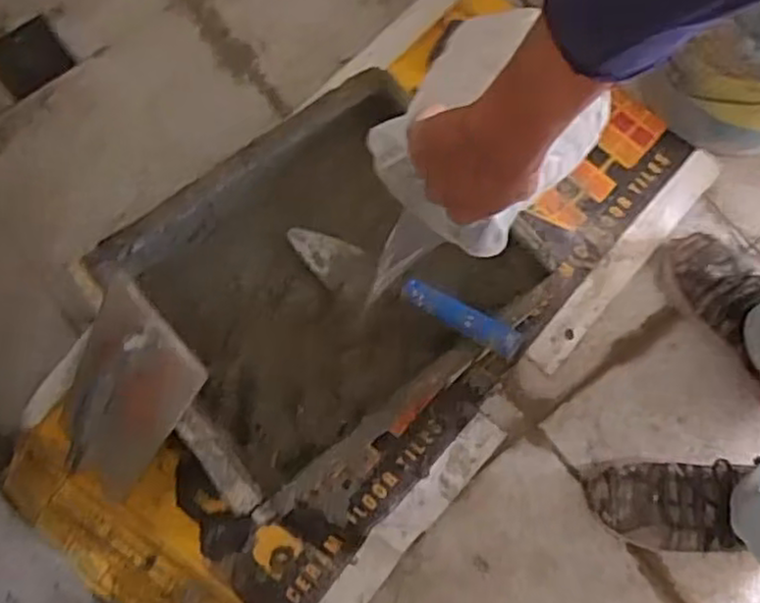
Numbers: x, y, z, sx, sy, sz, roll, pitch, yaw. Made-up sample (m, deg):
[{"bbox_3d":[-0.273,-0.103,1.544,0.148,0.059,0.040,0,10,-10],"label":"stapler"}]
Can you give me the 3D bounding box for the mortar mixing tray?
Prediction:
[{"bbox_3d":[-0.069,-0.026,0.881,0.447,0.135,0.383,-37,79,-9],"label":"mortar mixing tray"}]

